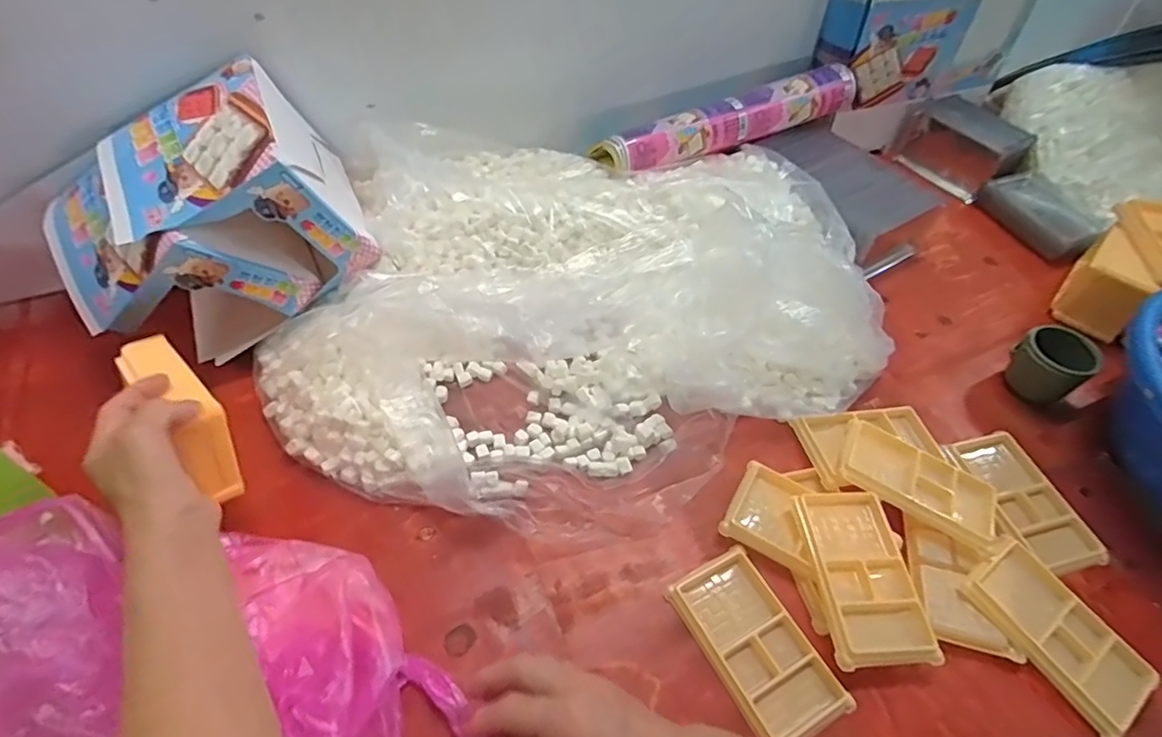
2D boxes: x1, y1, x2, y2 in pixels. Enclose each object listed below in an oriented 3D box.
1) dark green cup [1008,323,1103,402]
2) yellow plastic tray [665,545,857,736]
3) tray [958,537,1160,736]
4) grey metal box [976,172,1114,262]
[{"bbox_3d":[0.494,-0.003,0.632,0.057,0.065,0.068,-30,59,-24],"label":"dark green cup"},{"bbox_3d":[0.136,0.213,0.465,0.077,0.012,0.136,-23,56,-20],"label":"yellow plastic tray"},{"bbox_3d":[0.378,0.208,0.475,0.078,0.021,0.134,-27,57,-23],"label":"tray"},{"bbox_3d":[0.631,-0.216,0.823,0.085,0.037,0.162,-23,56,-20],"label":"grey metal box"}]

